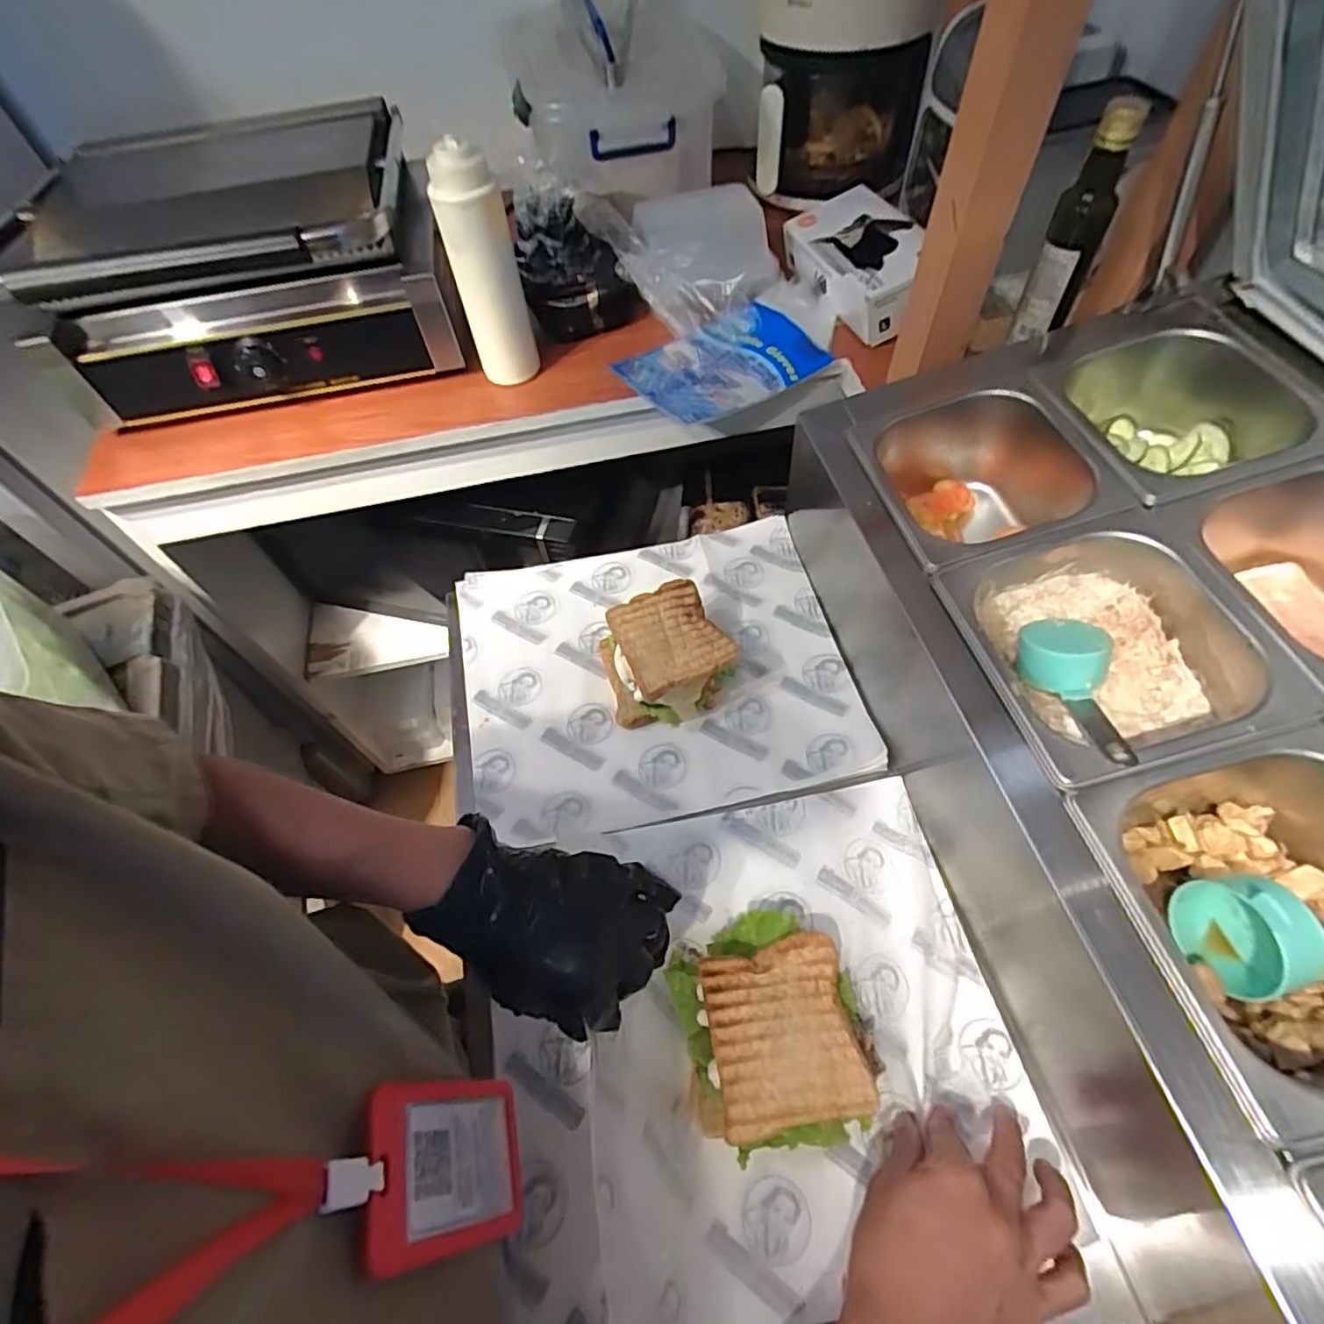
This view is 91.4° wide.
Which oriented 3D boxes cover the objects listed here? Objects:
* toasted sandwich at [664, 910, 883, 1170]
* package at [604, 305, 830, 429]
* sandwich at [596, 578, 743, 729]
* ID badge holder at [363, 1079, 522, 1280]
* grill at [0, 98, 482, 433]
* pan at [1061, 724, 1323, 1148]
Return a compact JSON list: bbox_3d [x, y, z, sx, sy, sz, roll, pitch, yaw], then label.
[{"bbox_3d":[0.073,0.238,0.424,0.122,0.057,0.133,-11,57,-2],"label":"toasted sandwich"},{"bbox_3d":[0.086,-0.350,0.756,0.252,0.031,0.151,-23,58,-10],"label":"package"},{"bbox_3d":[0.001,-0.004,0.589,0.108,0.063,0.101,-23,58,-10],"label":"sandwich"},{"bbox_3d":[-0.104,0.250,0.322,0.005,0.117,0.069,-25,53,10],"label":"ID badge holder"},{"bbox_3d":[-0.479,-0.460,0.747,0.427,0.189,0.398,-19,58,-7],"label":"grill"},{"bbox_3d":[0.343,0.140,0.355,0.168,0.101,0.170,-13,57,-3],"label":"pan"}]

